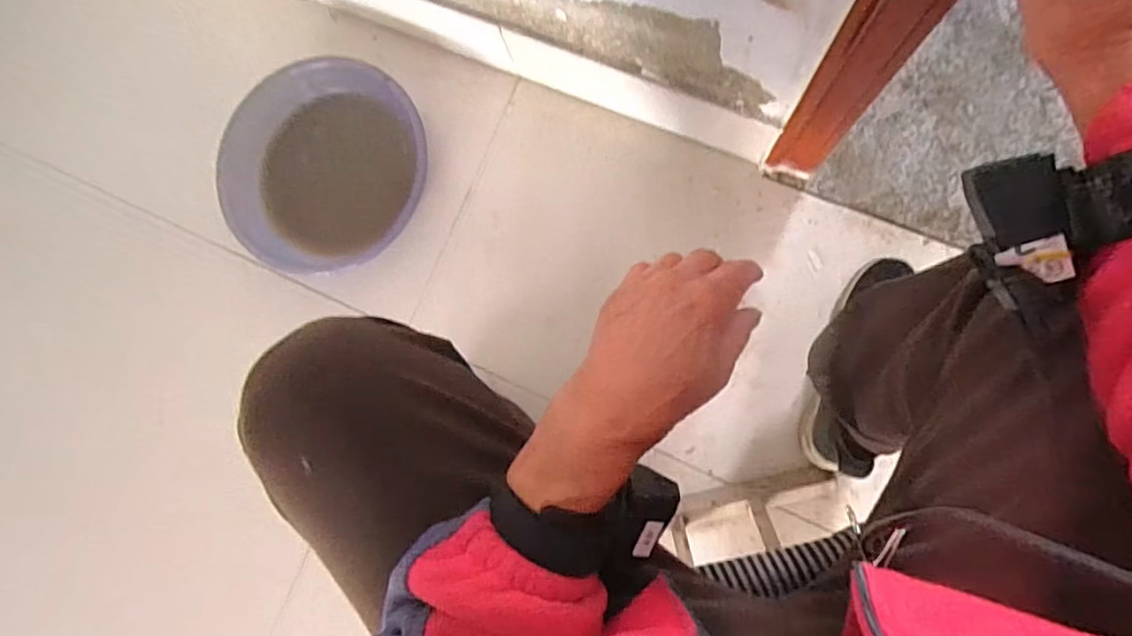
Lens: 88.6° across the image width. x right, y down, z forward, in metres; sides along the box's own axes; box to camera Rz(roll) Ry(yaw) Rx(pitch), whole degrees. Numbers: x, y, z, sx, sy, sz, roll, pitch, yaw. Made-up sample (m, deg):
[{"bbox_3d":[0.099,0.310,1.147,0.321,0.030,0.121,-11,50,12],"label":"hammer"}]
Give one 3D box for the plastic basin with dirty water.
[{"bbox_3d":[-0.324,-0.198,0.785,0.263,0.113,0.253,-1,86,8],"label":"plastic basin with dirty water"}]

